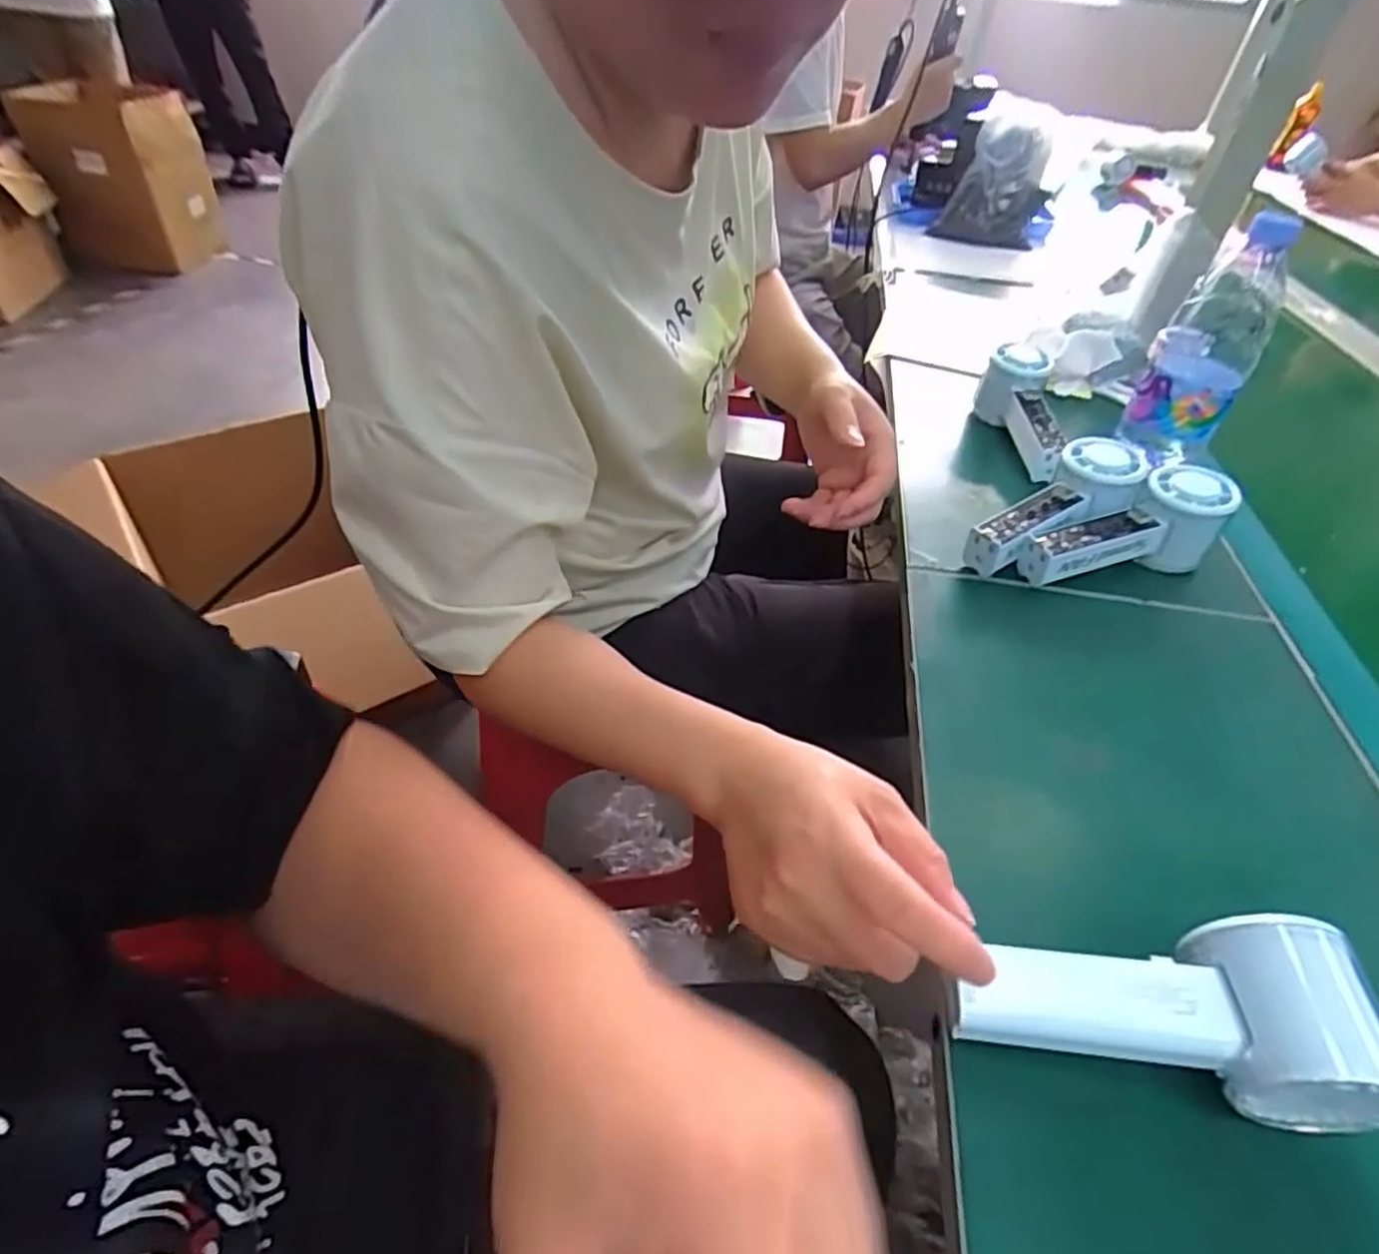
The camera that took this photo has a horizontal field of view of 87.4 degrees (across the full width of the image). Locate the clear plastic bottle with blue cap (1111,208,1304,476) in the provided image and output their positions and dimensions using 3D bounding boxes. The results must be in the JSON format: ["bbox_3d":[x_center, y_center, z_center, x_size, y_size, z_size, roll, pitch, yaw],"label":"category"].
[{"bbox_3d":[0.426,-0.223,0.598,0.073,0.194,0.081,30,48,24],"label":"clear plastic bottle with blue cap"}]

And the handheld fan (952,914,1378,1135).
[{"bbox_3d":[0.178,0.151,0.281,0.139,0.052,0.055,-3,42,12],"label":"handheld fan"}]

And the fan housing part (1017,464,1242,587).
[{"bbox_3d":[0.308,-0.072,0.519,0.150,0.076,0.055,-6,44,-12],"label":"fan housing part"}]

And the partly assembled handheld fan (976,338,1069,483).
[{"bbox_3d":[0.309,-0.194,0.642,0.049,0.076,0.141,-1,43,-6],"label":"partly assembled handheld fan"}]

